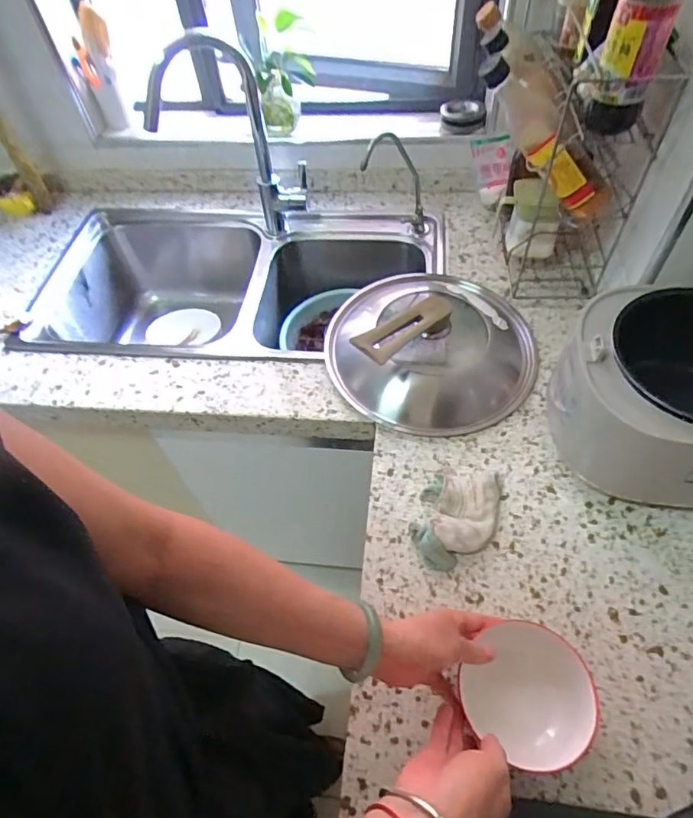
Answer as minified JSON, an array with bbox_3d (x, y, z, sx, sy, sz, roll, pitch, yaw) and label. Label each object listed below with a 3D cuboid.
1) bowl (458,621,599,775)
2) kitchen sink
[{"bbox_3d":[0.177,0.279,0.499,0.110,0.059,0.113,-2,54,3],"label":"bowl"},{"bbox_3d":[-0.192,-0.186,1.032,0.738,0.221,0.395,2,54,6],"label":"kitchen sink"}]

